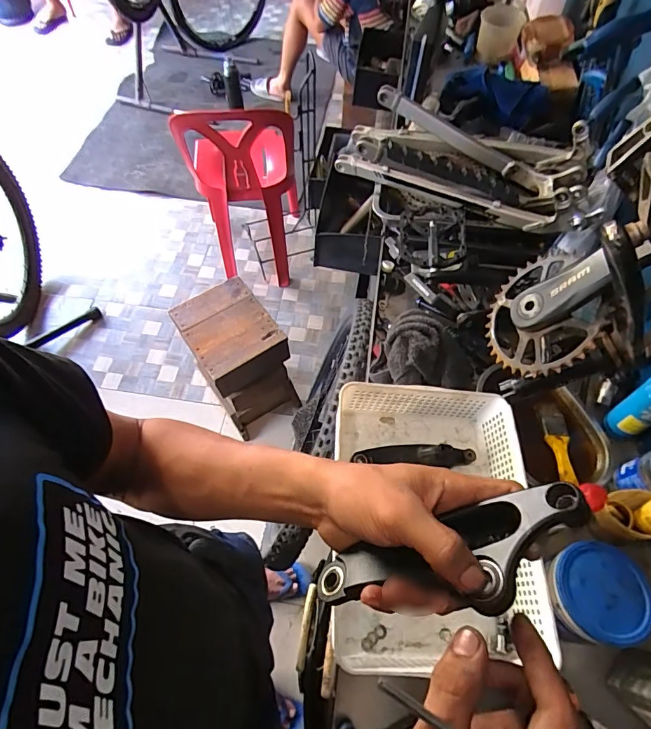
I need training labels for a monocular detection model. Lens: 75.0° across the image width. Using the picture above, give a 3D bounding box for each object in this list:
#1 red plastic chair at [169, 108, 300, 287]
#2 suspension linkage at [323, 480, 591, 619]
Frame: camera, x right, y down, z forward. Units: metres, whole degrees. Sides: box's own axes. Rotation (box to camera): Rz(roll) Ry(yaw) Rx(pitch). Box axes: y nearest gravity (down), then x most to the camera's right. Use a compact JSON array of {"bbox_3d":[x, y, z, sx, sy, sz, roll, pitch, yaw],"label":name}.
[{"bbox_3d":[-0.306,-0.706,1.648,0.381,0.744,0.445,-3,61,-3],"label":"red plastic chair"},{"bbox_3d":[0.075,0.126,0.267,0.178,0.026,0.056,-26,60,19],"label":"suspension linkage"}]

